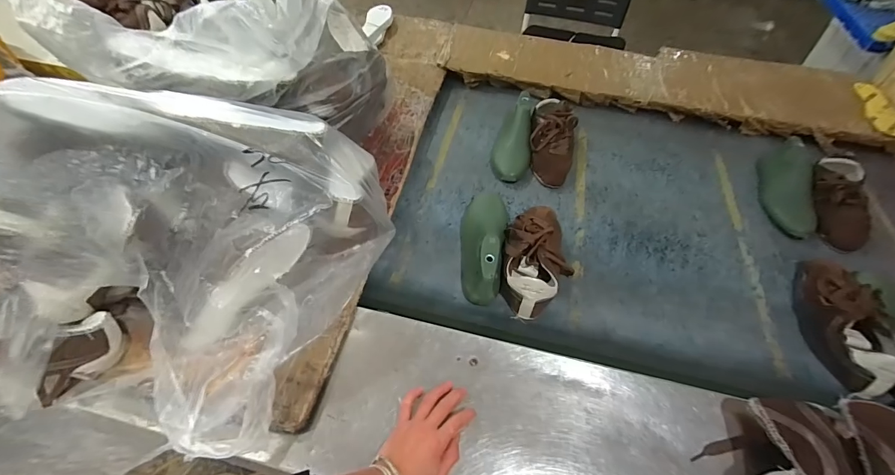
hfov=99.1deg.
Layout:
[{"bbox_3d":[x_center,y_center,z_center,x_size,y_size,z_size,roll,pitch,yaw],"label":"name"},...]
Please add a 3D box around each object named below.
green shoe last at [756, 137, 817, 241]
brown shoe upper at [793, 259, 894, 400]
[{"bbox_3d":[0.716,-0.108,0.794,0.080,0.089,0.232,20,55,12],"label":"green shoe last"},{"bbox_3d":[0.657,0.127,0.625,0.106,0.084,0.234,2,53,-1],"label":"brown shoe upper"}]

